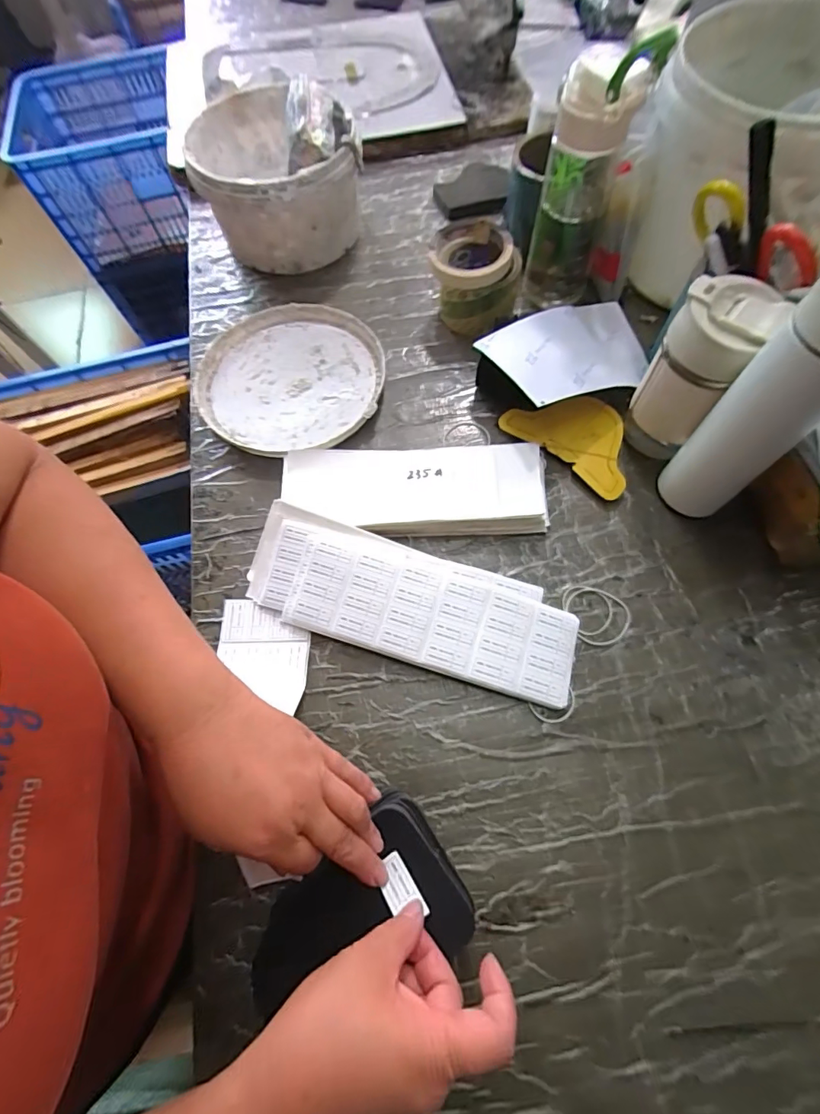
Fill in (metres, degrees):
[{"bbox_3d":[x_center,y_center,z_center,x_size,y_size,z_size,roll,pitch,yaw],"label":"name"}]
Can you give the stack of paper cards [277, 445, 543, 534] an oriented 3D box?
[{"bbox_3d":[0.003,-0.068,0.476,0.258,0.027,0.089,-1,67,3],"label":"stack of paper cards"}]

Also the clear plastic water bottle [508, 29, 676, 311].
[{"bbox_3d":[0.178,-0.380,0.493,0.084,0.244,0.084,12,68,8],"label":"clear plastic water bottle"}]

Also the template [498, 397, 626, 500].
[{"bbox_3d":[0.180,-0.132,0.498,0.143,0.007,0.088,40,79,19],"label":"template"}]

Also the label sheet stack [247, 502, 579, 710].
[{"bbox_3d":[-0.002,0.040,0.429,0.302,0.028,0.100,16,69,10],"label":"label sheet stack"}]

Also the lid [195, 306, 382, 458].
[{"bbox_3d":[-0.140,-0.210,0.550,0.213,0.021,0.206,-1,67,3],"label":"lid"}]

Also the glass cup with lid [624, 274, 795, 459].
[{"bbox_3d":[0.257,-0.167,0.431,0.073,0.153,0.069,-1,67,3],"label":"glass cup with lid"}]

